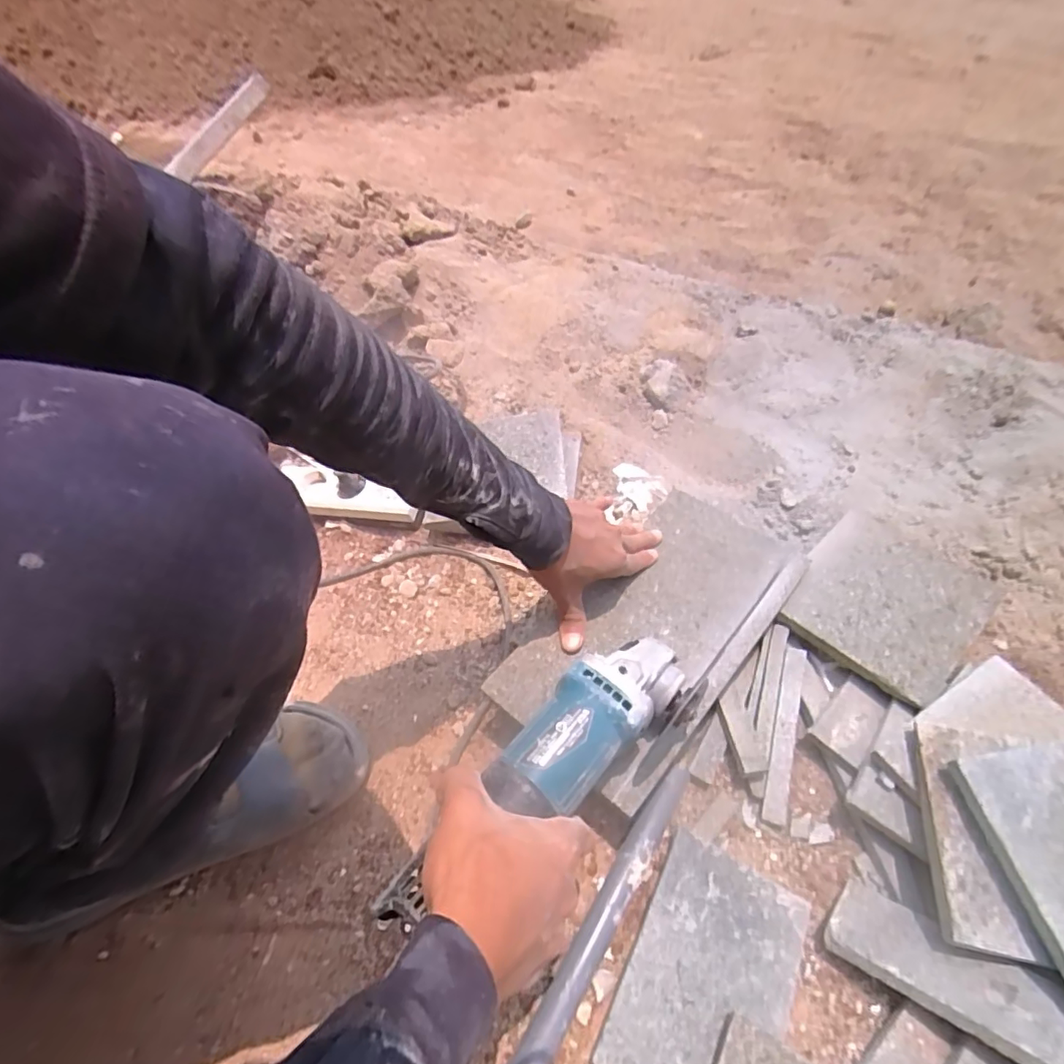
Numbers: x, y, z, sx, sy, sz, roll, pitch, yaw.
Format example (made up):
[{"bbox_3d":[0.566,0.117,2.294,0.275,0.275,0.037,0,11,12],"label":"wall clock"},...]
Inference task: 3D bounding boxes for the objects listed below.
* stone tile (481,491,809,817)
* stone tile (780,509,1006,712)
[{"bbox_3d":[0.115,0.077,0.493,0.146,0.013,0.297,32,59,27],"label":"stone tile"},{"bbox_3d":[0.326,0.060,0.514,0.153,0.013,0.141,-38,58,-25],"label":"stone tile"}]

